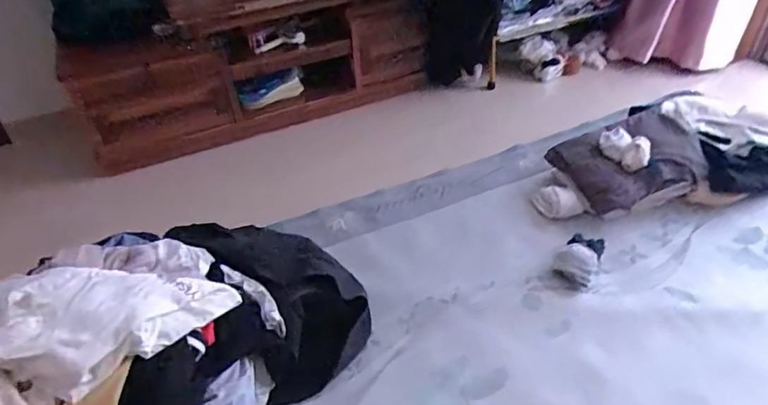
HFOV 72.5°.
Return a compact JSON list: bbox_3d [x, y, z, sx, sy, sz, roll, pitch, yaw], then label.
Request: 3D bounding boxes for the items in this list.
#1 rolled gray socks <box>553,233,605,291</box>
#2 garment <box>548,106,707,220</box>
[{"bbox_3d":[0.376,0.107,1.010,0.077,0.048,0.124,21,45,28],"label":"rolled gray socks"},{"bbox_3d":[0.542,-0.084,1.160,0.295,0.119,0.213,-14,42,-11],"label":"garment"}]

